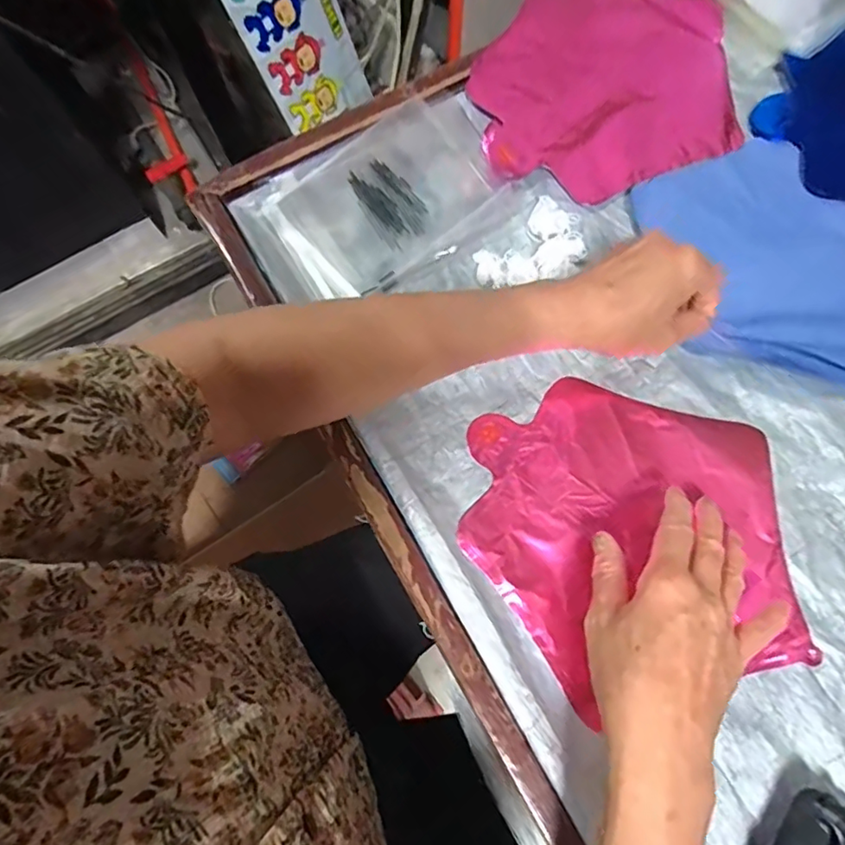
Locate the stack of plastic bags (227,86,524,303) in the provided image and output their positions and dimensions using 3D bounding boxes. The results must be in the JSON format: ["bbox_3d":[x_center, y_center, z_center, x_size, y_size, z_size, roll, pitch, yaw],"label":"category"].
[{"bbox_3d":[-0.031,-0.190,0.481,0.235,0.023,0.142,-33,76,-7],"label":"stack of plastic bags"}]

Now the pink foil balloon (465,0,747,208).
[{"bbox_3d":[0.165,-0.319,0.512,0.240,0.024,0.231,0,75,2],"label":"pink foil balloon"}]

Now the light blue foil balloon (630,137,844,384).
[{"bbox_3d":[0.293,-0.137,0.462,0.234,0.011,0.201,33,78,10],"label":"light blue foil balloon"}]

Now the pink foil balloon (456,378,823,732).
[{"bbox_3d":[0.148,0.081,0.407,0.227,0.012,0.221,1,75,2],"label":"pink foil balloon"}]

